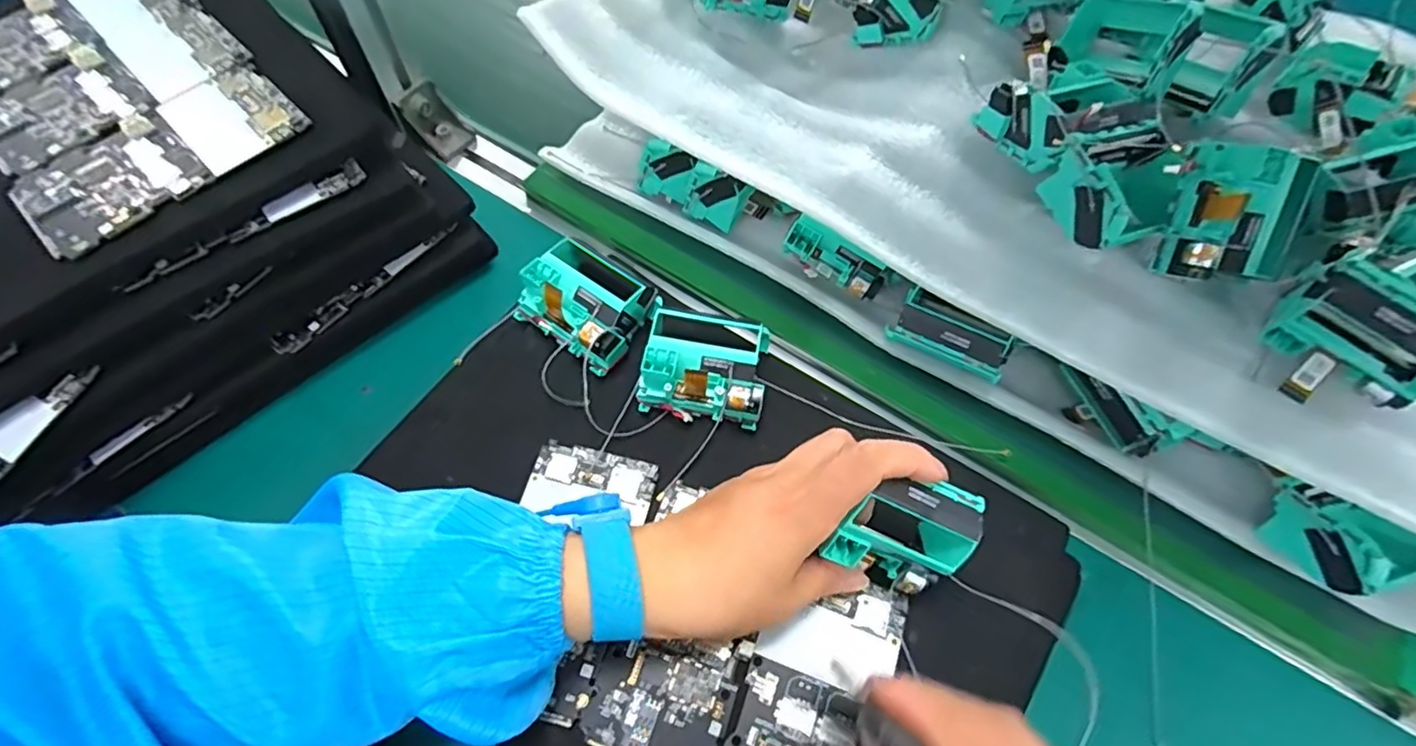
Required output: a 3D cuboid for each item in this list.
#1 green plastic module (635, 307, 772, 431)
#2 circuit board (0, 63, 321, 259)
[{"bbox_3d":[-0.001,-0.008,0.362,0.071,0.035,0.065,8,62,2],"label":"green plastic module"},{"bbox_3d":[-0.278,-0.112,0.325,0.062,0.010,0.127,41,68,15],"label":"circuit board"}]

